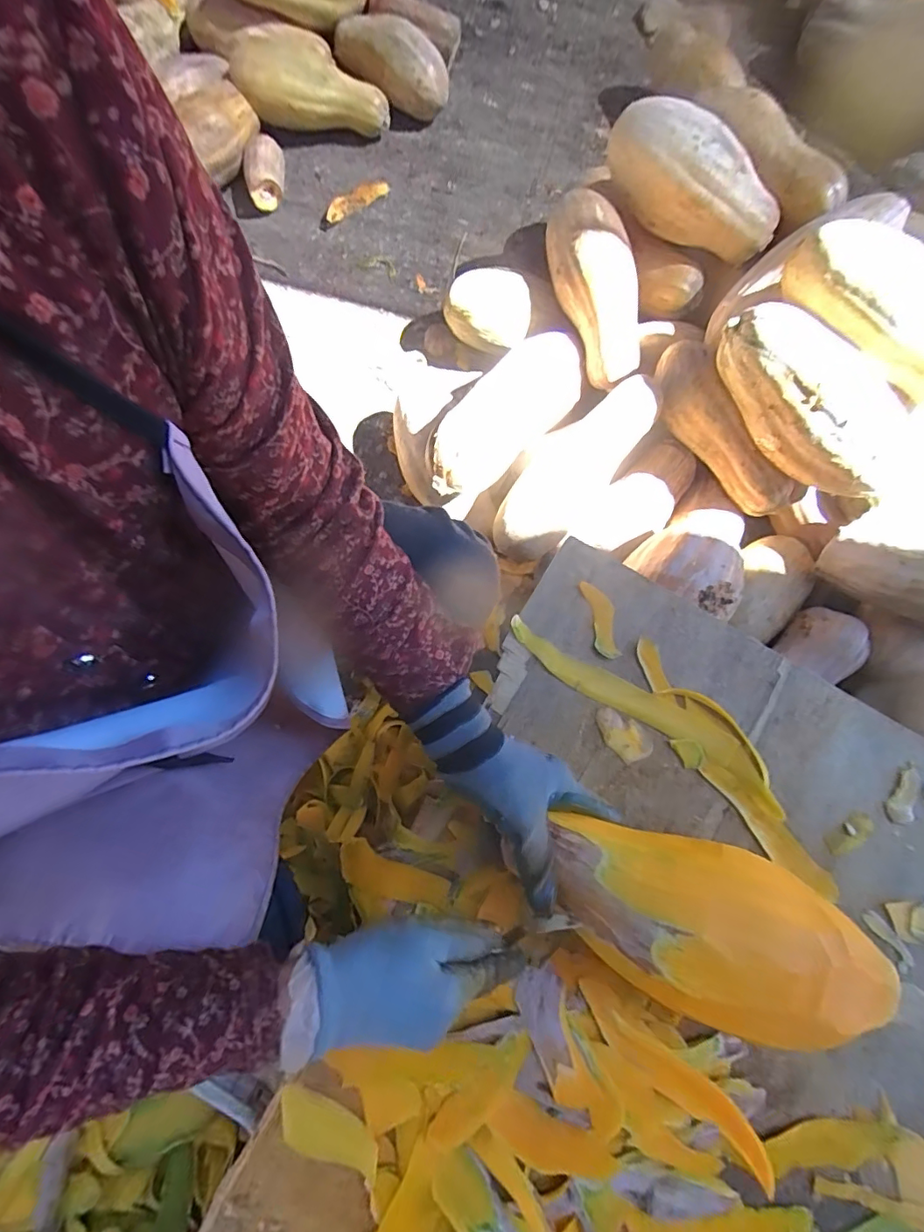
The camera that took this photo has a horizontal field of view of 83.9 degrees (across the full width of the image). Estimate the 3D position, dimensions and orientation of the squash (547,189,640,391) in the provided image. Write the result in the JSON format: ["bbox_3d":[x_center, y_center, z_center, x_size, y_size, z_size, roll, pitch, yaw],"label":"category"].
[{"bbox_3d":[0.195,-0.485,0.768,0.097,0.102,0.253,-27,114,-6],"label":"squash"}]

